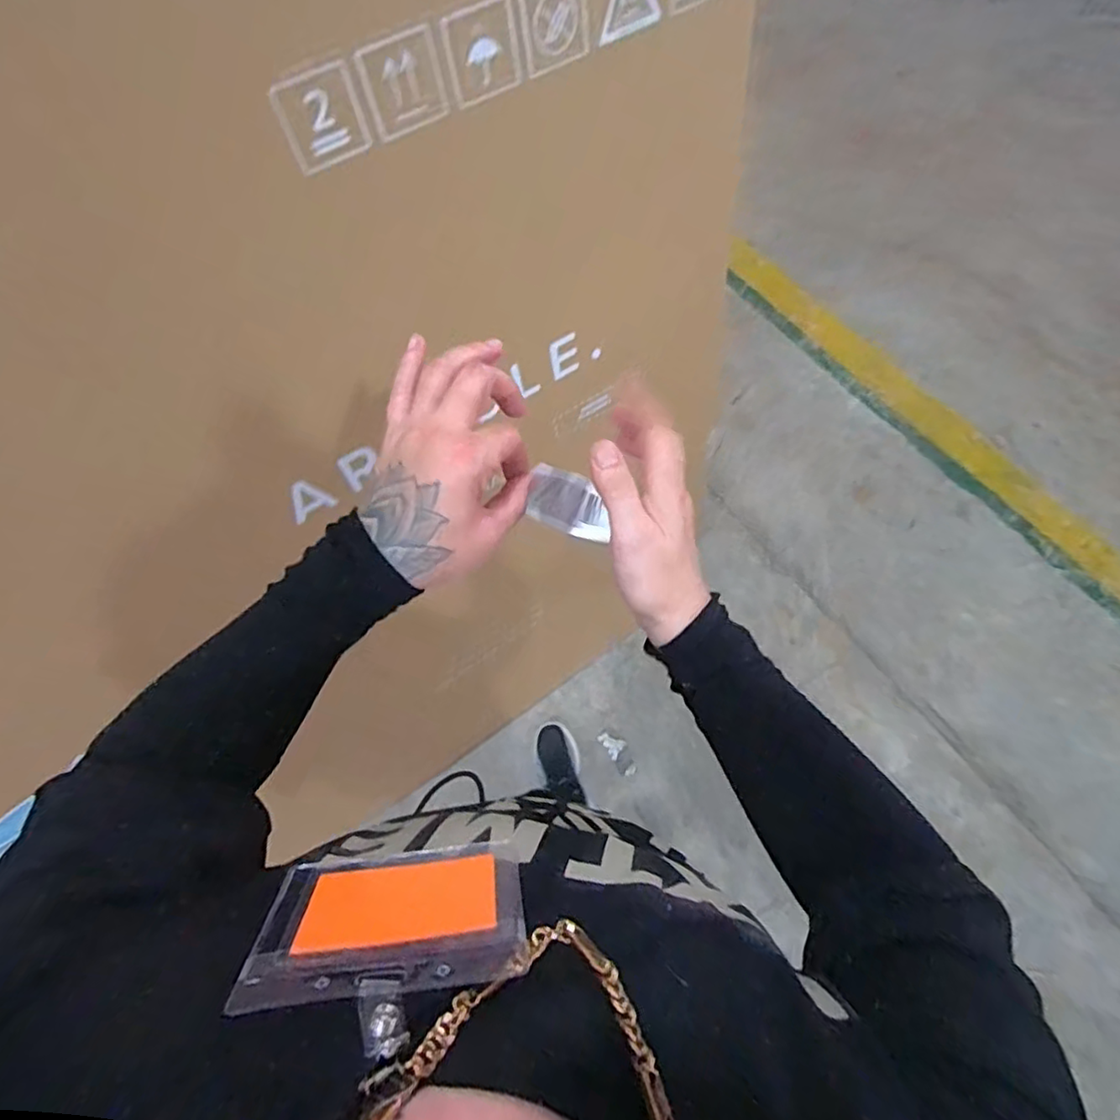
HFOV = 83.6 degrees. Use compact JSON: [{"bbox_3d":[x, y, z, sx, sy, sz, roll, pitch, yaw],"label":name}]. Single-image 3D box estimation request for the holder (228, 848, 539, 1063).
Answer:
[{"bbox_3d":[-0.063,0.144,0.244,0.098,0.106,0.007,-2,96,-6],"label":"holder"}]

